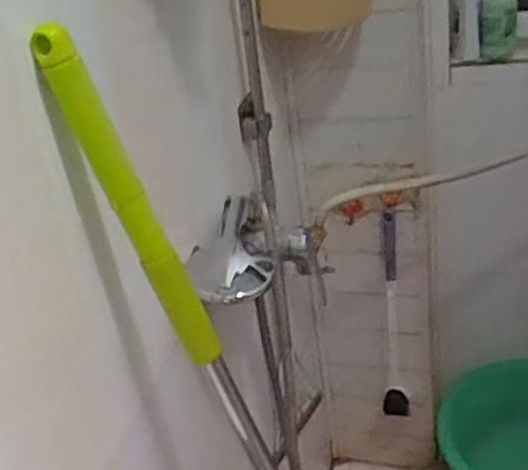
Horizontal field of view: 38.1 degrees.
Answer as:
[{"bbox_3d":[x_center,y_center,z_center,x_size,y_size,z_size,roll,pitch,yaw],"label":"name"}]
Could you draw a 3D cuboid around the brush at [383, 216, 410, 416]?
[{"bbox_3d":[0.262,0.174,1.559,0.057,0.460,0.069,-3,28,9],"label":"brush"}]

